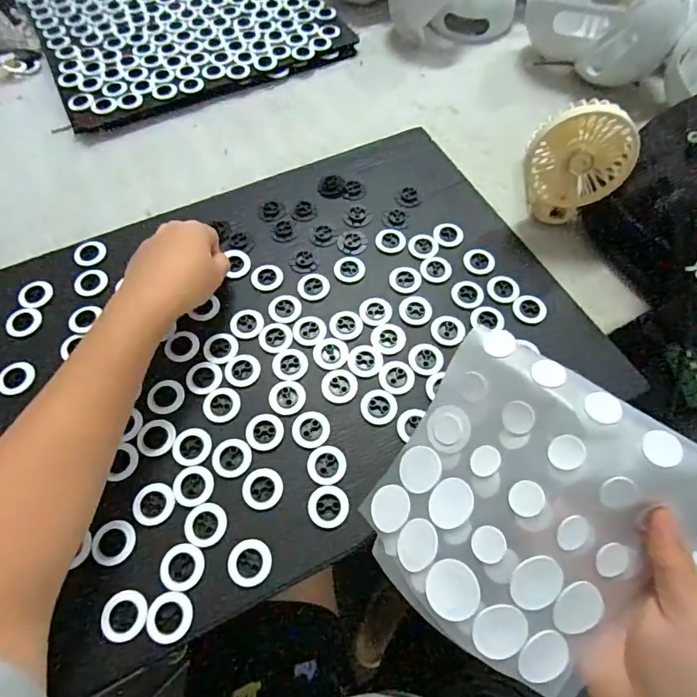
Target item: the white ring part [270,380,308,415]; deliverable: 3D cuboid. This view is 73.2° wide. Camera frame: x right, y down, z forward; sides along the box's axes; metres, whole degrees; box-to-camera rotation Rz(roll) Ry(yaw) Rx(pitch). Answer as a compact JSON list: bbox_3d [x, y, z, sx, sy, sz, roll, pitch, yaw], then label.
[{"bbox_3d":[-0.048,0.038,0.368,0.028,0.004,0.028,0,61,1],"label":"white ring part"}]

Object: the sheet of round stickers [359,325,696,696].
[{"bbox_3d":[0.093,0.083,0.253,0.141,0.035,0.152,36,97,25],"label":"sheet of round stickers"}]

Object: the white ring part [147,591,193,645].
[{"bbox_3d":[-0.114,0.171,0.298,0.028,0.004,0.028,-9,61,-4],"label":"white ring part"}]

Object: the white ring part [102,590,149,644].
[{"bbox_3d":[-0.143,0.171,0.299,0.028,0.005,0.029,-11,61,-5],"label":"white ring part"}]

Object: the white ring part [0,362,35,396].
[{"bbox_3d":[-0.268,0.024,0.378,0.028,0.004,0.032,-41,68,-19],"label":"white ring part"}]

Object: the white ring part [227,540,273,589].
[{"bbox_3d":[-0.066,0.144,0.315,0.028,0.004,0.028,0,61,1],"label":"white ring part"}]

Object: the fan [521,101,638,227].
[{"bbox_3d":[0.199,-0.159,0.419,0.088,0.119,0.032,6,61,4],"label":"fan"}]

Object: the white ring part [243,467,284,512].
[{"bbox_3d":[-0.062,0.100,0.336,0.028,0.004,0.028,0,61,1],"label":"white ring part"}]

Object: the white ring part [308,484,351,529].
[{"bbox_3d":[-0.014,0.111,0.331,0.028,0.004,0.028,0,61,1],"label":"white ring part"}]

